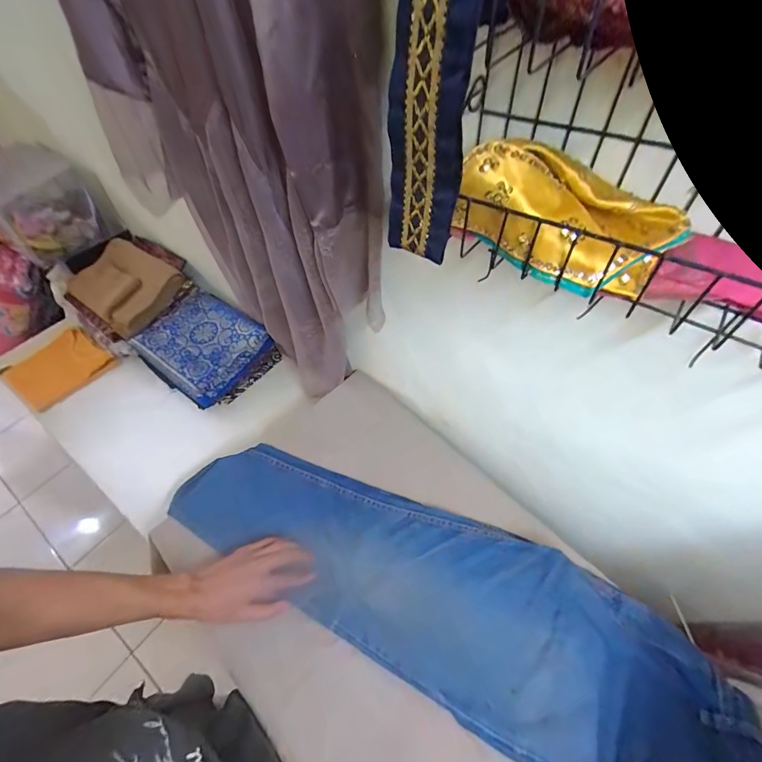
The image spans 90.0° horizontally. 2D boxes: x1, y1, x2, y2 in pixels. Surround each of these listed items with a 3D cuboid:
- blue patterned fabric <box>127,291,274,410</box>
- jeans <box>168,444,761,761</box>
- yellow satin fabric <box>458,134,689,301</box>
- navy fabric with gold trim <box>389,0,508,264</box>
[{"bbox_3d":[-0.442,-0.089,0.950,0.268,0.081,0.227,30,59,22],"label":"blue patterned fabric"},{"bbox_3d":[0.065,0.295,0.553,0.833,0.048,0.233,21,56,19],"label":"jeans"},{"bbox_3d":[0.134,-0.120,0.278,0.151,0.065,0.072,21,56,16],"label":"yellow satin fabric"},{"bbox_3d":[0.033,-0.158,0.239,0.054,0.165,0.030,4,53,4],"label":"navy fabric with gold trim"}]

